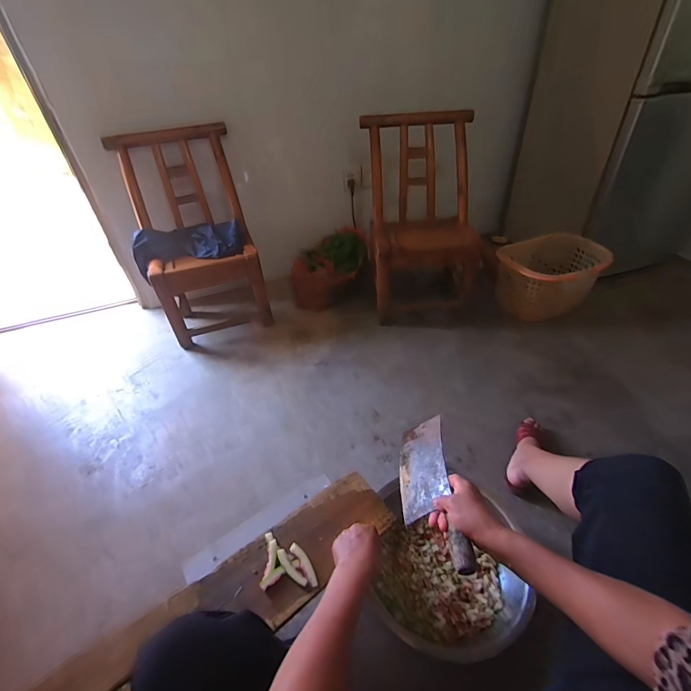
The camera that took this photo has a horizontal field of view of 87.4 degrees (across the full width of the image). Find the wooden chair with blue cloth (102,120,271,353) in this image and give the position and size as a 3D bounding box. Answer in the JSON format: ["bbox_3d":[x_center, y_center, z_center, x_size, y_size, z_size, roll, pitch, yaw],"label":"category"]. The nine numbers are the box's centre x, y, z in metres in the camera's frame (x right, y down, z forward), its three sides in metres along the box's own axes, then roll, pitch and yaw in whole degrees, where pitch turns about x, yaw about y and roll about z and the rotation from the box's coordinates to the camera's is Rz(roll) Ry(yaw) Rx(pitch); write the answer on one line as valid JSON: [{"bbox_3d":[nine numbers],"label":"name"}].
[{"bbox_3d":[-0.561,-0.393,1.351,0.390,0.651,0.359,-17,42,-13],"label":"wooden chair with blue cloth"}]

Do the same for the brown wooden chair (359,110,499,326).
[{"bbox_3d":[0.307,-0.498,1.405,0.475,0.636,0.383,-13,41,-8],"label":"brown wooden chair"}]

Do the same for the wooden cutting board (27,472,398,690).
[{"bbox_3d":[-0.188,0.427,0.590,0.615,0.040,0.144,-28,45,-24],"label":"wooden cutting board"}]

